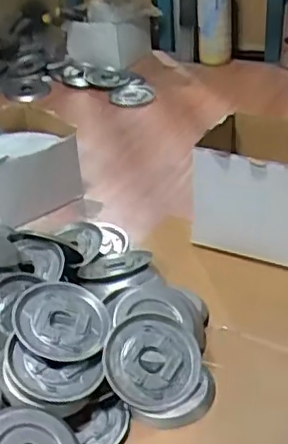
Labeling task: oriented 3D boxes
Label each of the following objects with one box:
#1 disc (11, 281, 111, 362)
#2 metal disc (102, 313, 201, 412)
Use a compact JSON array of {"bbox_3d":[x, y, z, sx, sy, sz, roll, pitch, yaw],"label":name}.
[{"bbox_3d":[-0.073,0.087,0.557,0.082,0.007,0.082,9,39,-8],"label":"disc"},{"bbox_3d":[0.007,0.120,0.547,0.082,0.007,0.082,6,59,-10],"label":"metal disc"}]

